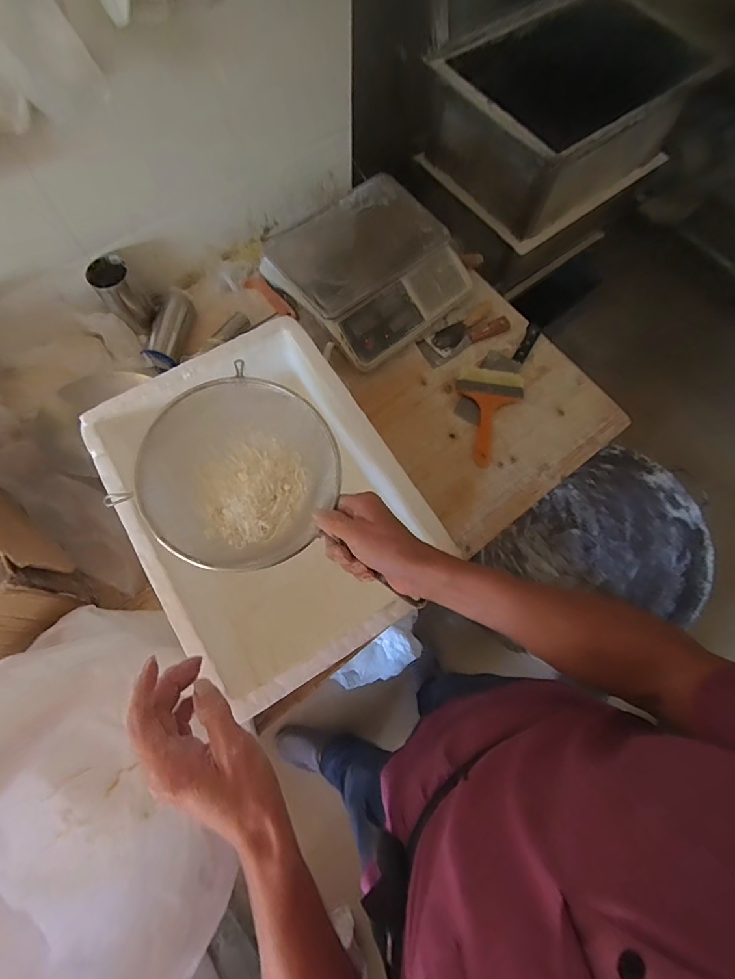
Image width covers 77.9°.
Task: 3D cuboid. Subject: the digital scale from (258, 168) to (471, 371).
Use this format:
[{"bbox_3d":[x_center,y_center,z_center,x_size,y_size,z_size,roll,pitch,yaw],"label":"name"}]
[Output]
[{"bbox_3d":[0.003,-0.475,0.934,0.356,0.109,0.354,-41,77,-14],"label":"digital scale"}]

